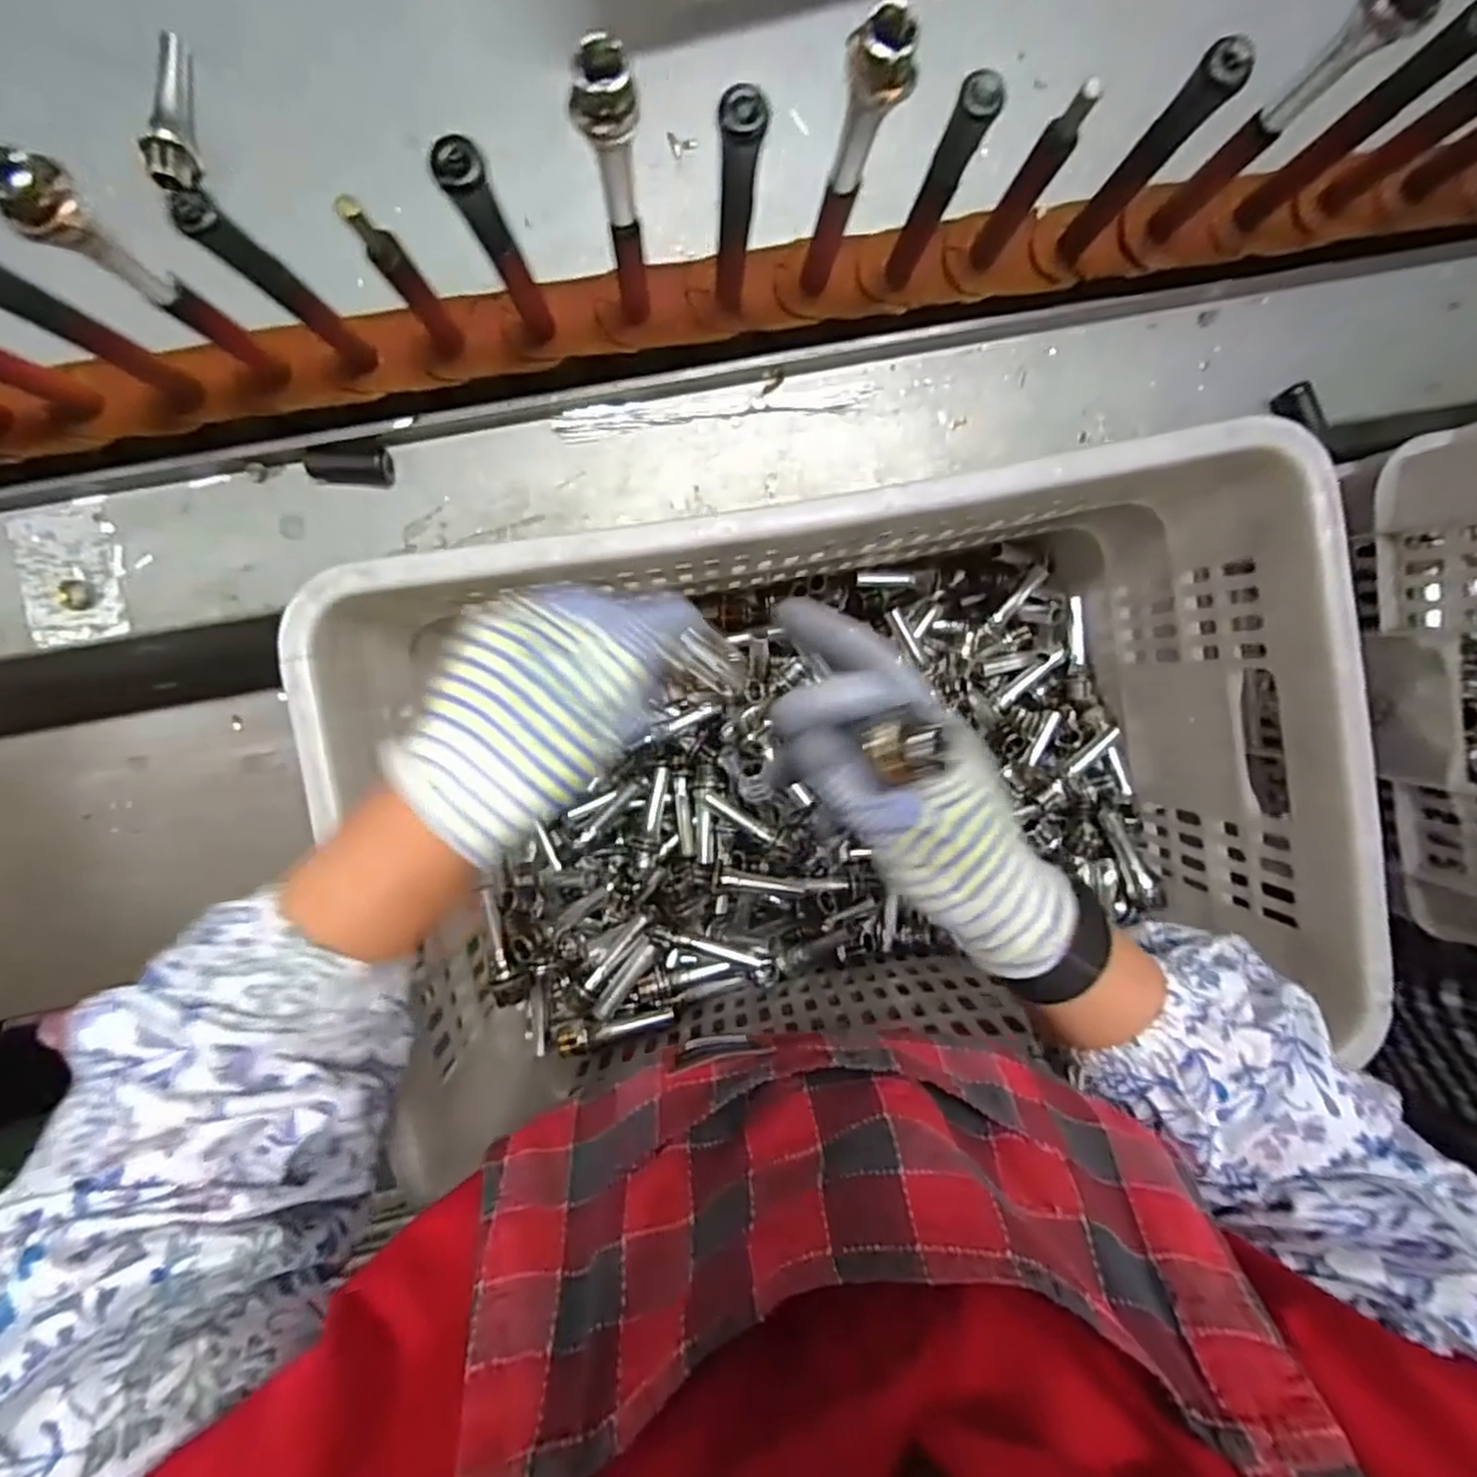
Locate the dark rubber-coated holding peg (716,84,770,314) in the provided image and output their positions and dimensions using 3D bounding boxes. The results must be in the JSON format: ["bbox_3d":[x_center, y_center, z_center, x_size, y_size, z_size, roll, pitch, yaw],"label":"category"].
[{"bbox_3d":[-0.001,-0.249,0.354,0.017,0.144,0.015,8,95,-4],"label":"dark rubber-coated holding peg"}]

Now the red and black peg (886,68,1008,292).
[{"bbox_3d":[0.098,-0.268,0.361,0.018,0.150,0.021,28,93,-5],"label":"red and black peg"}]

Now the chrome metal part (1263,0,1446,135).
[{"bbox_3d":[0.251,-0.285,0.300,0.020,0.081,0.019,6,95,-3],"label":"chrome metal part"}]

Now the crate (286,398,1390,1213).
[{"bbox_3d":[0.055,0.031,0.480,0.510,0.243,0.319,-11,96,-2],"label":"crate"}]

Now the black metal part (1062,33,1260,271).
[{"bbox_3d":[0.196,-0.280,0.363,0.012,0.145,0.018,-38,96,1],"label":"black metal part"}]

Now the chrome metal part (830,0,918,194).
[{"bbox_3d":[0.052,-0.252,0.298,0.016,0.084,0.022,-33,96,1],"label":"chrome metal part"}]

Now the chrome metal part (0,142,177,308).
[{"bbox_3d":[-0.253,-0.196,0.286,0.019,0.079,0.026,33,93,-5],"label":"chrome metal part"}]

